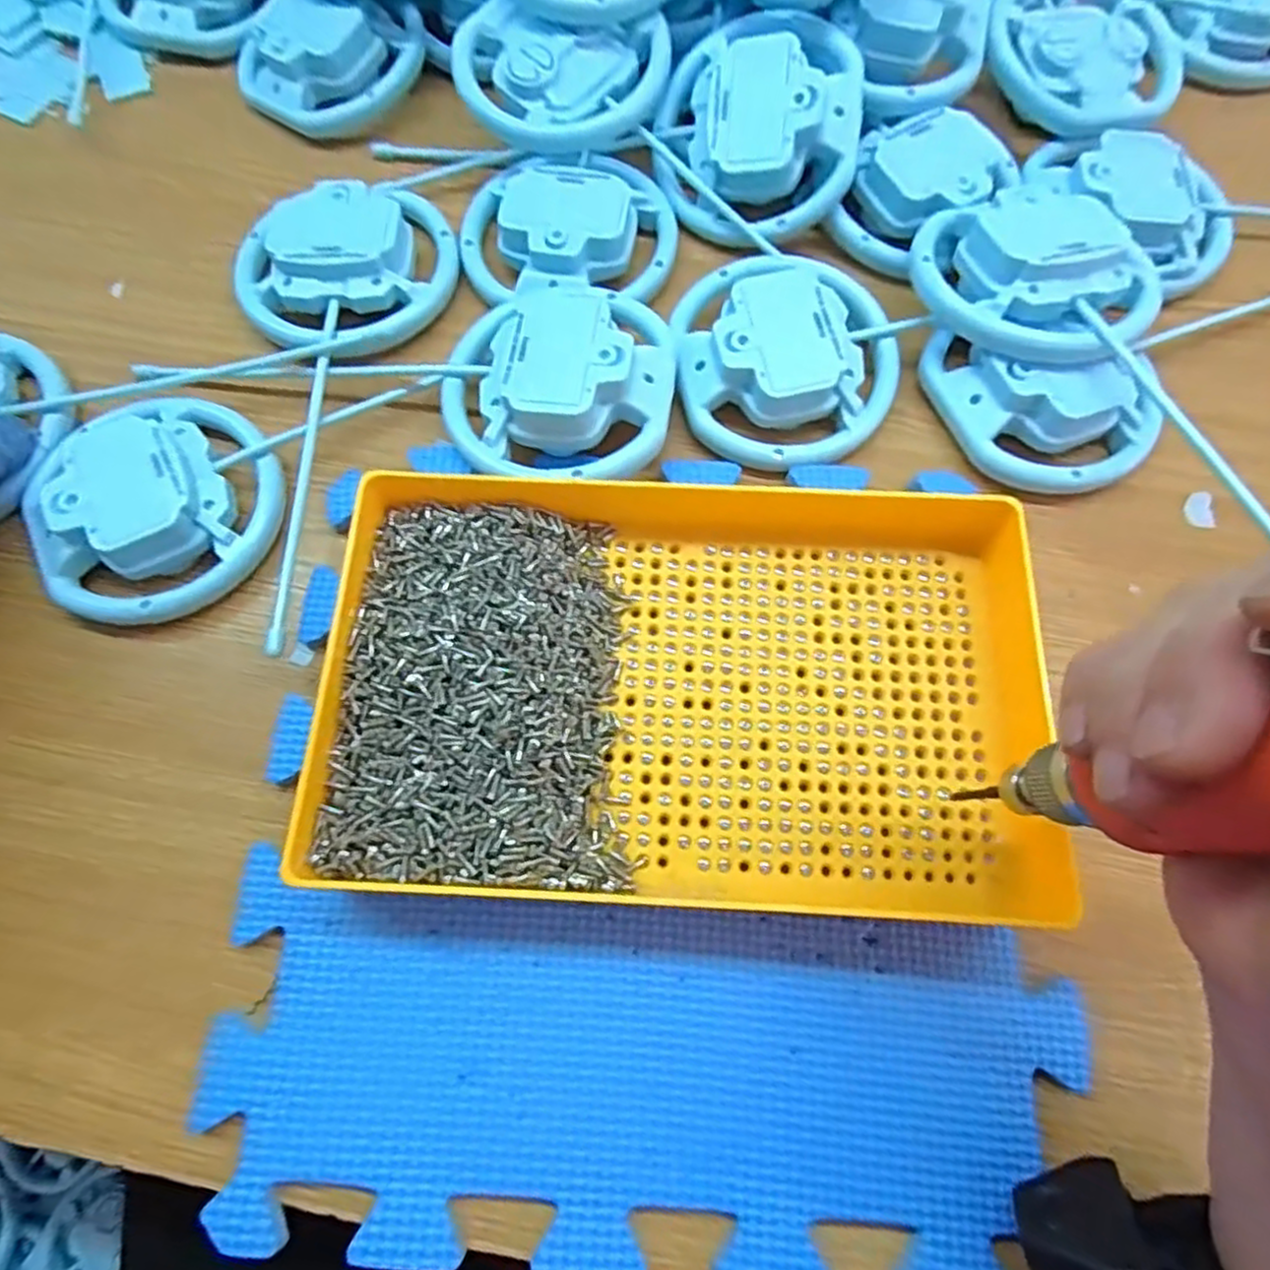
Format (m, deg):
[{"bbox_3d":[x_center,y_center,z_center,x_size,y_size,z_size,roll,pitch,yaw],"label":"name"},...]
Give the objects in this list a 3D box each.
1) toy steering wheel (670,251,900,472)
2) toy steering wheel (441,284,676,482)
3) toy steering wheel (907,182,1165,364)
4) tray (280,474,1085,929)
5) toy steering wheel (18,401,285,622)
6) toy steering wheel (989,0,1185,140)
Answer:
[{"bbox_3d":[0.068,-0.129,0.319,0.096,0.026,0.105,0,71,0],"label":"toy steering wheel"},{"bbox_3d":[-0.033,-0.110,0.310,0.100,0.035,0.104,-1,68,2],"label":"toy steering wheel"},{"bbox_3d":[0.175,-0.158,0.312,0.100,0.031,0.088,12,69,7],"label":"toy steering wheel"},{"bbox_3d":[0.024,0.013,0.261,0.251,0.041,0.159,2,69,3],"label":"tray"},{"bbox_3d":[-0.201,-0.056,0.299,0.089,0.029,0.100,37,74,15],"label":"toy steering wheel"},{"bbox_3d":[0.232,-0.299,0.371,0.097,0.024,0.096,0,71,0],"label":"toy steering wheel"}]

